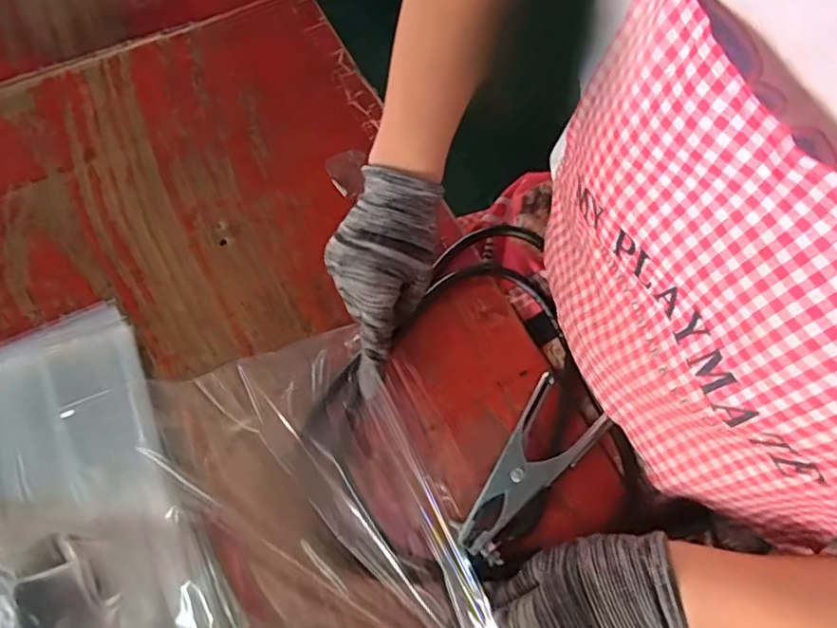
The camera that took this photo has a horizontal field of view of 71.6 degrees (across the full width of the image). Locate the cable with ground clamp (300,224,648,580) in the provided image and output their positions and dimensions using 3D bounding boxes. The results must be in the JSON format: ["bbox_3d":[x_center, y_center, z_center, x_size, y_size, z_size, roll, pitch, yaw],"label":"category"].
[{"bbox_3d":[0.021,0.071,0.417,0.216,0.040,0.226,-24,71,-11],"label":"cable with ground clamp"}]

